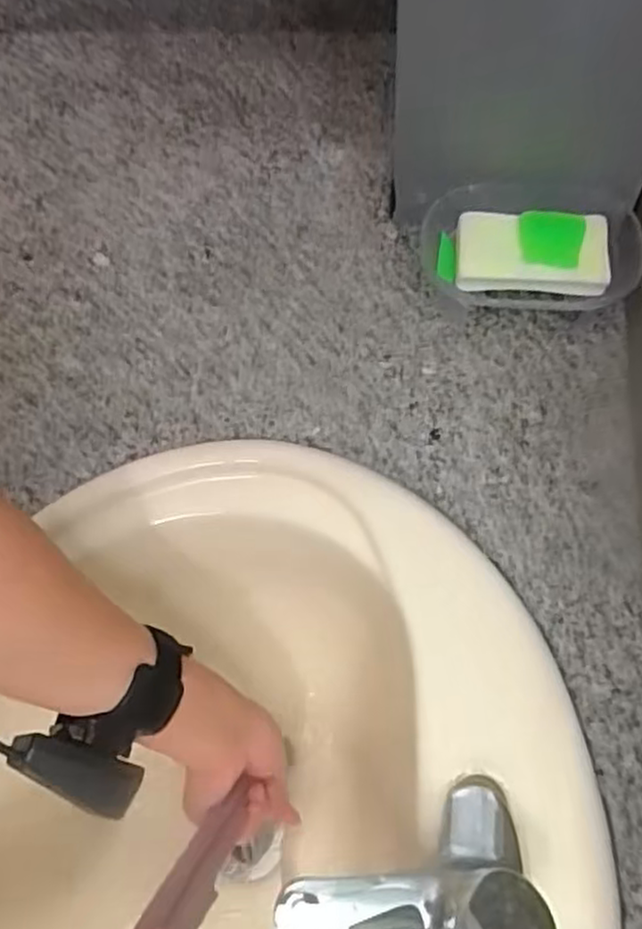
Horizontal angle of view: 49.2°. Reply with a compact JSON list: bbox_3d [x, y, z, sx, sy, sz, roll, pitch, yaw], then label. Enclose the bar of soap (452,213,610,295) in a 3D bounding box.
[{"bbox_3d":[0.152,-0.153,0.507,0.104,0.019,0.058,6,70,5],"label":"bar of soap"}]

